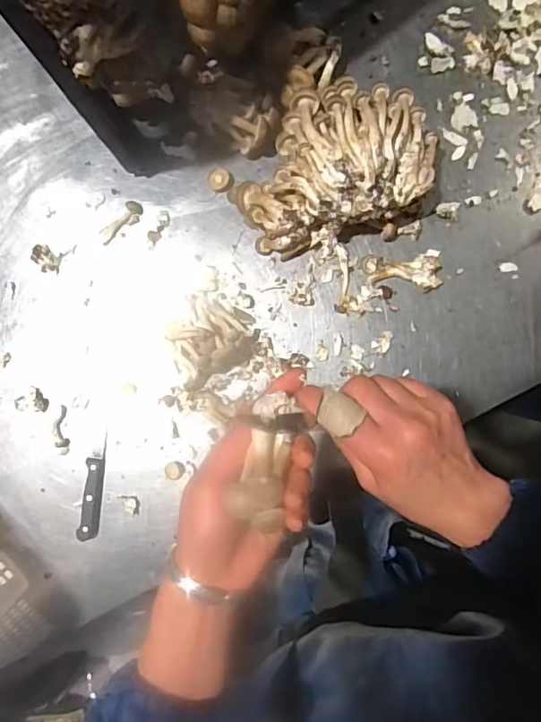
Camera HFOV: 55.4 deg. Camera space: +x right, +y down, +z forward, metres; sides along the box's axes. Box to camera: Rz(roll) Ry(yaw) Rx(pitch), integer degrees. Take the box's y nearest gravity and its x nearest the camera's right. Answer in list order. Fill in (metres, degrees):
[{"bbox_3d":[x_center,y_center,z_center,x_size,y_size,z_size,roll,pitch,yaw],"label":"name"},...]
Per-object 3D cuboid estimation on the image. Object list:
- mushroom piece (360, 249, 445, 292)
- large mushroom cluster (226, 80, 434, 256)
[{"bbox_3d":[0.153,-0.106,0.601,0.087,0.017,0.047,1,87,2],"label":"mushroom piece"},{"bbox_3d":[0.070,-0.211,0.563,0.224,0.102,0.143,-17,91,1],"label":"large mushroom cluster"}]

